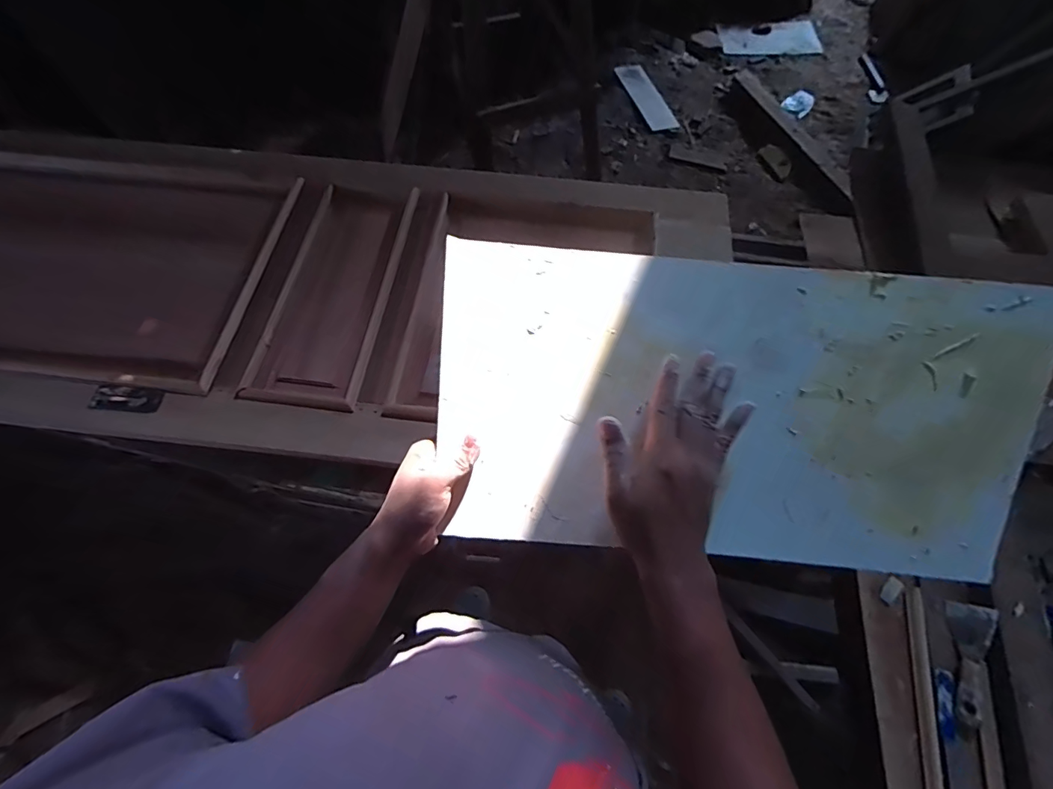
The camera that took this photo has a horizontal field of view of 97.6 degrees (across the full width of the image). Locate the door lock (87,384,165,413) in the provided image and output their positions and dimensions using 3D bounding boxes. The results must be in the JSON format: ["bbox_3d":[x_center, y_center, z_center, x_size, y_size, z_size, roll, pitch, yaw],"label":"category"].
[{"bbox_3d":[-0.740,0.009,0.853,0.131,0.017,0.047,5,64,5],"label":"door lock"}]

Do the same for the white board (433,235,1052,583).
[{"bbox_3d":[0.192,0.023,0.437,0.541,0.013,0.279,5,100,1],"label":"white board"}]

